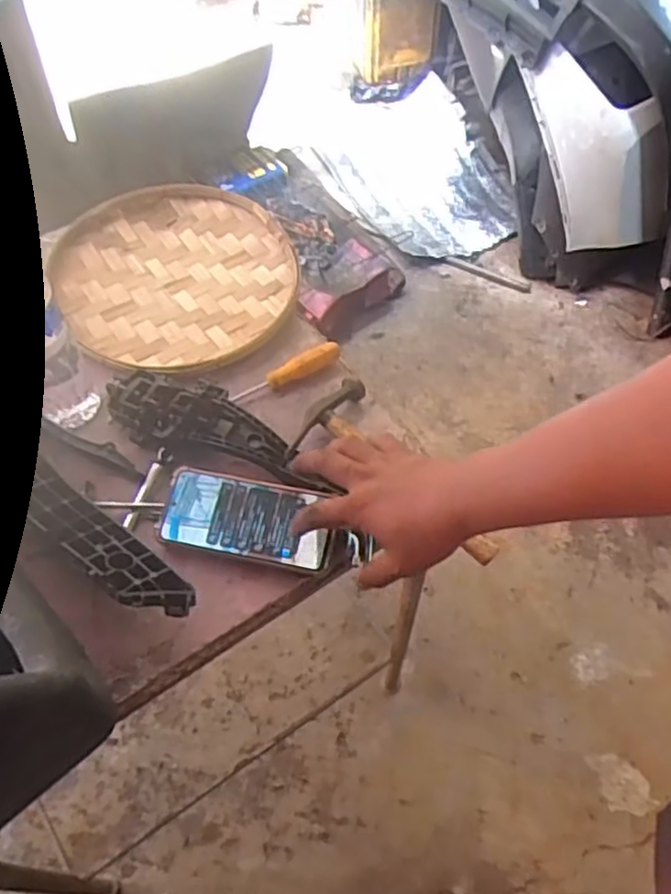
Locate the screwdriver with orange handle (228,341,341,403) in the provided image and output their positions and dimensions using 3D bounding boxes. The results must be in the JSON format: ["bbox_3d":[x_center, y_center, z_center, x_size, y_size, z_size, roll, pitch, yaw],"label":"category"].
[{"bbox_3d":[-0.055,-0.083,0.773,0.130,0.025,0.021,-24,62,-17],"label":"screwdriver with orange handle"}]

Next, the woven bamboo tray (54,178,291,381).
[{"bbox_3d":[-0.186,-0.201,0.840,0.268,0.034,0.276,-21,61,-15],"label":"woven bamboo tray"}]

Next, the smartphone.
[{"bbox_3d":[-0.081,0.066,0.660,0.156,0.010,0.076,10,69,6],"label":"smartphone"}]

